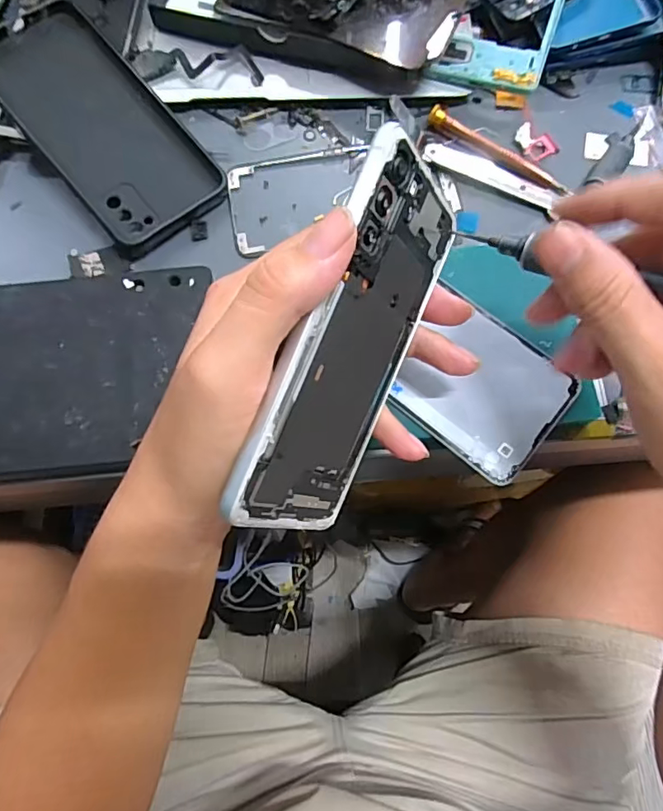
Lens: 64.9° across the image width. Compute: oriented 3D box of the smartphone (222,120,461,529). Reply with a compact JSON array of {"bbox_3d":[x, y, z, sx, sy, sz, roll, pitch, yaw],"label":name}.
[{"bbox_3d":[0.010,-0.021,0.211,0.004,0.075,0.150,23,90,33],"label":"smartphone"}]

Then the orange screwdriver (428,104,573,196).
[{"bbox_3d":[0.104,-0.159,0.327,0.098,0.007,0.013,35,76,11],"label":"orange screwdriver"}]

